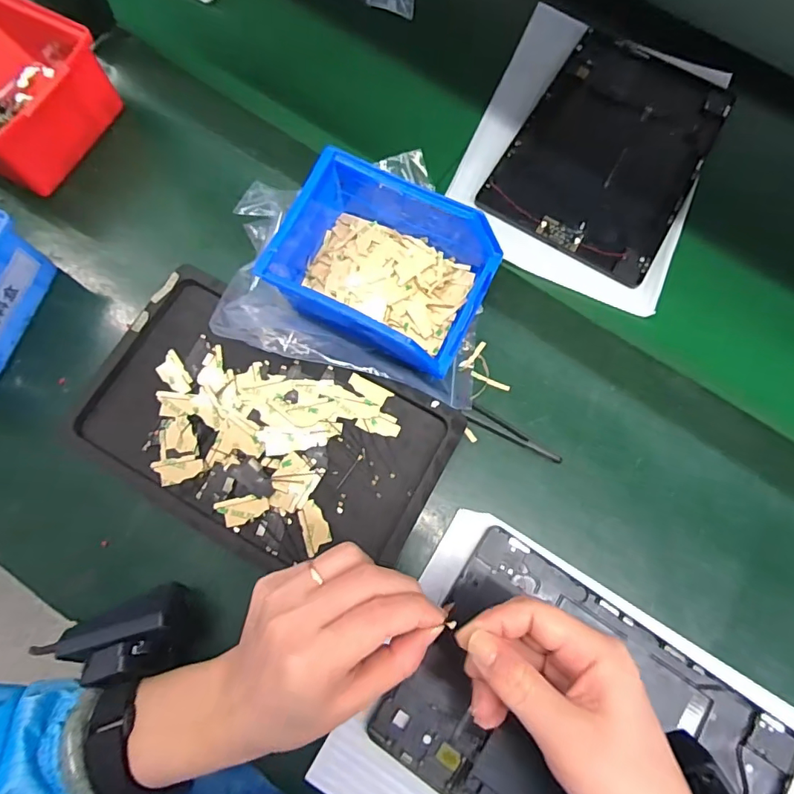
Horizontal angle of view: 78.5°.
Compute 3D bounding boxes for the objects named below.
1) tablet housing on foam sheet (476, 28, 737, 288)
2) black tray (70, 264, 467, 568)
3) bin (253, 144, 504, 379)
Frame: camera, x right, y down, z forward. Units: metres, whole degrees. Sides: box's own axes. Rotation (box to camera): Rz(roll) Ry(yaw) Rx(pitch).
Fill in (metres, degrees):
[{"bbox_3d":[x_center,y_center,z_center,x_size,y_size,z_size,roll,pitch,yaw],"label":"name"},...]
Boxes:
[{"bbox_3d":[0.193,-0.224,0.432,0.152,0.007,0.238,31,75,4],"label":"tablet housing on foam sheet"},{"bbox_3d":[-0.094,0.025,0.348,0.249,0.033,0.145,27,73,8],"label":"black tray"},{"bbox_3d":[-0.004,-0.092,0.353,0.139,0.078,0.124,27,74,5],"label":"bin"}]

